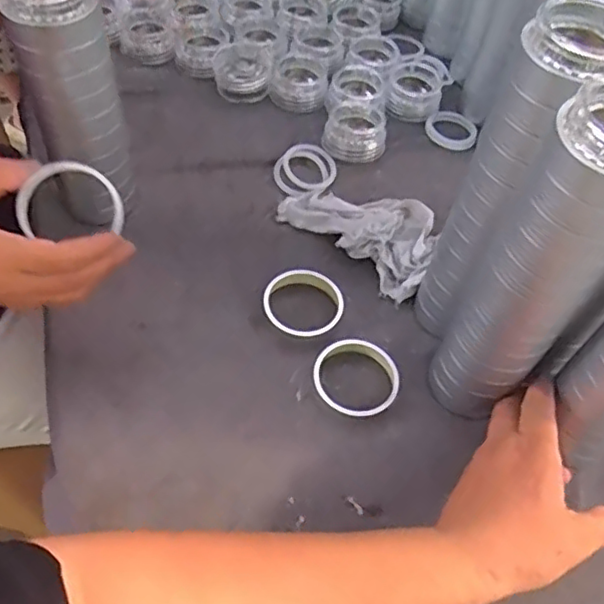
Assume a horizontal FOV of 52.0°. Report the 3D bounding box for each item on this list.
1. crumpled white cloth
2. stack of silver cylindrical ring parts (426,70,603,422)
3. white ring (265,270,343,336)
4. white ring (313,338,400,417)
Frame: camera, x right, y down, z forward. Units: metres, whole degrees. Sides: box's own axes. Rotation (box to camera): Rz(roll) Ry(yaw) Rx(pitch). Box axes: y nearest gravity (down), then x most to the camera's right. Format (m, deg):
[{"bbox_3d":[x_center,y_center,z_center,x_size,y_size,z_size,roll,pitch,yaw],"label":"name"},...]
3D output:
[{"bbox_3d":[0.058,-0.076,0.571,0.148,0.031,0.094,34,59,16],"label":"crumpled white cloth"},{"bbox_3d":[0.142,-0.013,0.383,0.065,0.255,0.080,36,65,19],"label":"stack of silver cylindrical ring parts"},{"bbox_3d":[0.002,0.001,0.527,0.065,0.017,0.060,3,55,-4],"label":"white ring"},{"bbox_3d":[0.045,0.061,0.494,0.066,0.020,0.069,3,55,-4],"label":"white ring"}]

